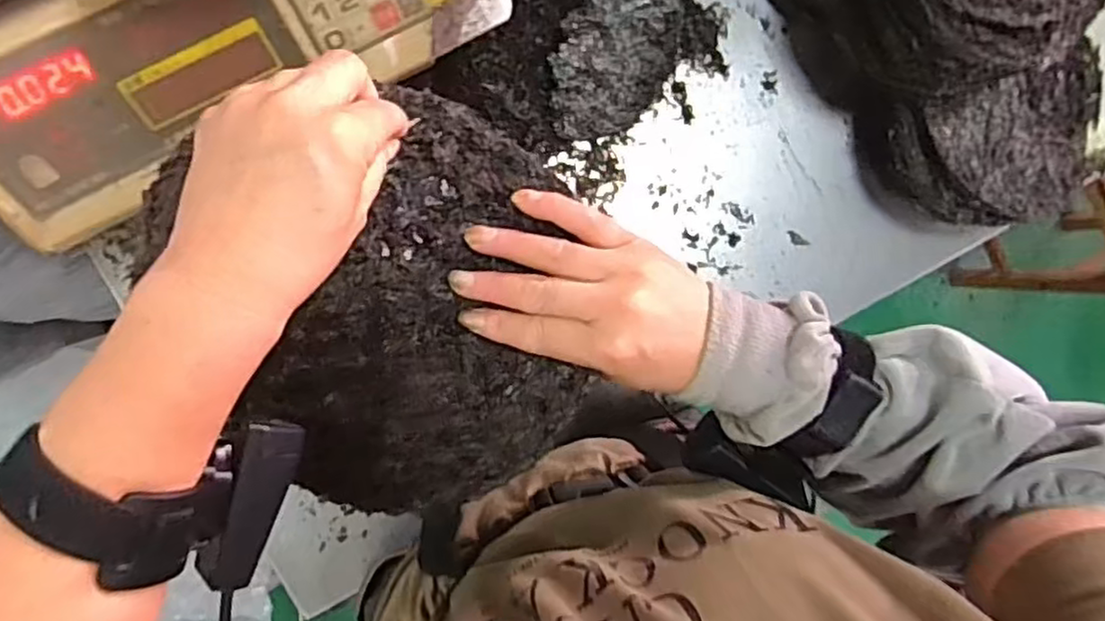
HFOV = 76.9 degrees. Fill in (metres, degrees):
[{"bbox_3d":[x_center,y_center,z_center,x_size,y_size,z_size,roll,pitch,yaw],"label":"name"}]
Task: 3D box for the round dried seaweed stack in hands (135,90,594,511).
[{"bbox_3d":[-0.070,-0.009,0.327,0.172,0.021,0.198,-37,96,-5],"label":"round dried seaweed stack in hands"}]

